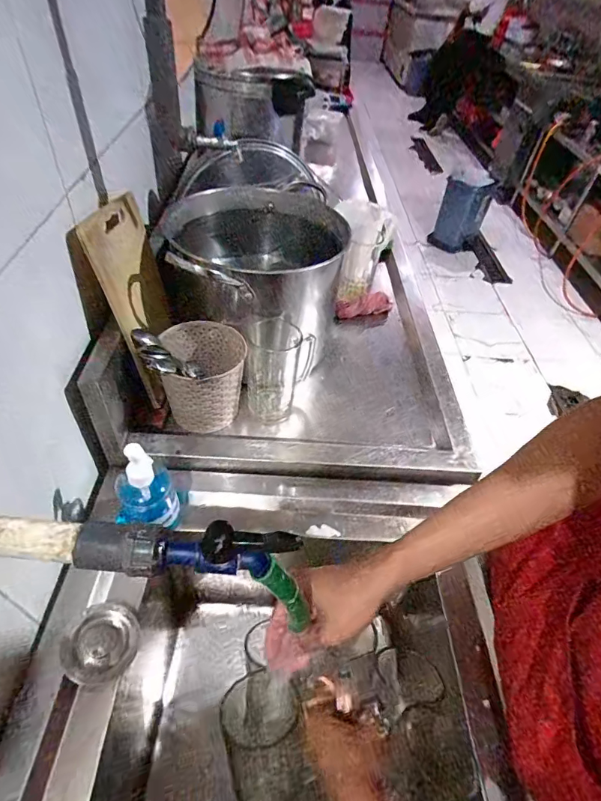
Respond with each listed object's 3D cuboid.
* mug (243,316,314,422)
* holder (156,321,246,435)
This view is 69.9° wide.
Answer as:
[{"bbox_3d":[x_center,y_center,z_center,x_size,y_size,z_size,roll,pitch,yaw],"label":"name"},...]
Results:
[{"bbox_3d":[-0.038,-0.052,0.735,0.110,0.159,0.103,6,47,-1],"label":"mug"},{"bbox_3d":[-0.160,-0.035,0.721,0.120,0.145,0.133,-5,48,-11],"label":"holder"}]

